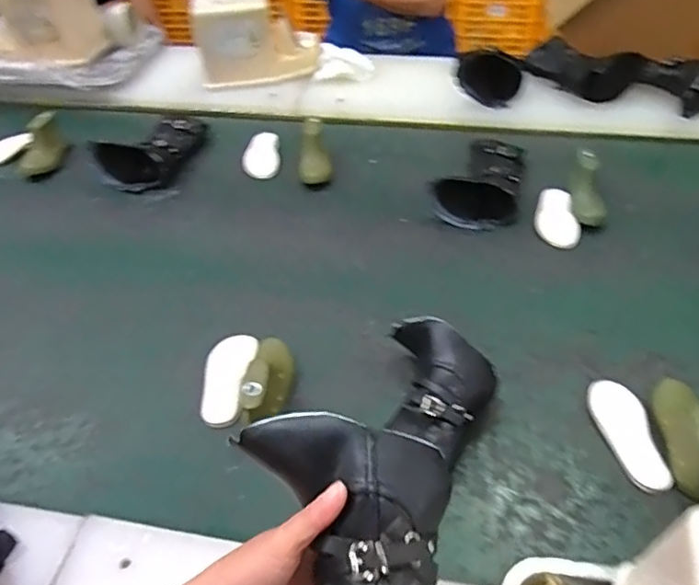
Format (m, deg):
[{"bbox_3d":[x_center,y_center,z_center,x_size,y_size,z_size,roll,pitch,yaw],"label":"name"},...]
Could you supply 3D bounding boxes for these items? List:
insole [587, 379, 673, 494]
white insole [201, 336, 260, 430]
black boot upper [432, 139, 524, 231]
[{"bbox_3d":[0.312,0.158,0.665,0.054,0.004,0.139,-12,45,6],"label":"insole"},{"bbox_3d":[-0.148,0.103,0.725,0.061,0.012,0.140,-4,42,1],"label":"white insole"},{"bbox_3d":[0.217,-0.196,0.968,0.128,0.085,0.189,9,47,13],"label":"black boot upper"}]

